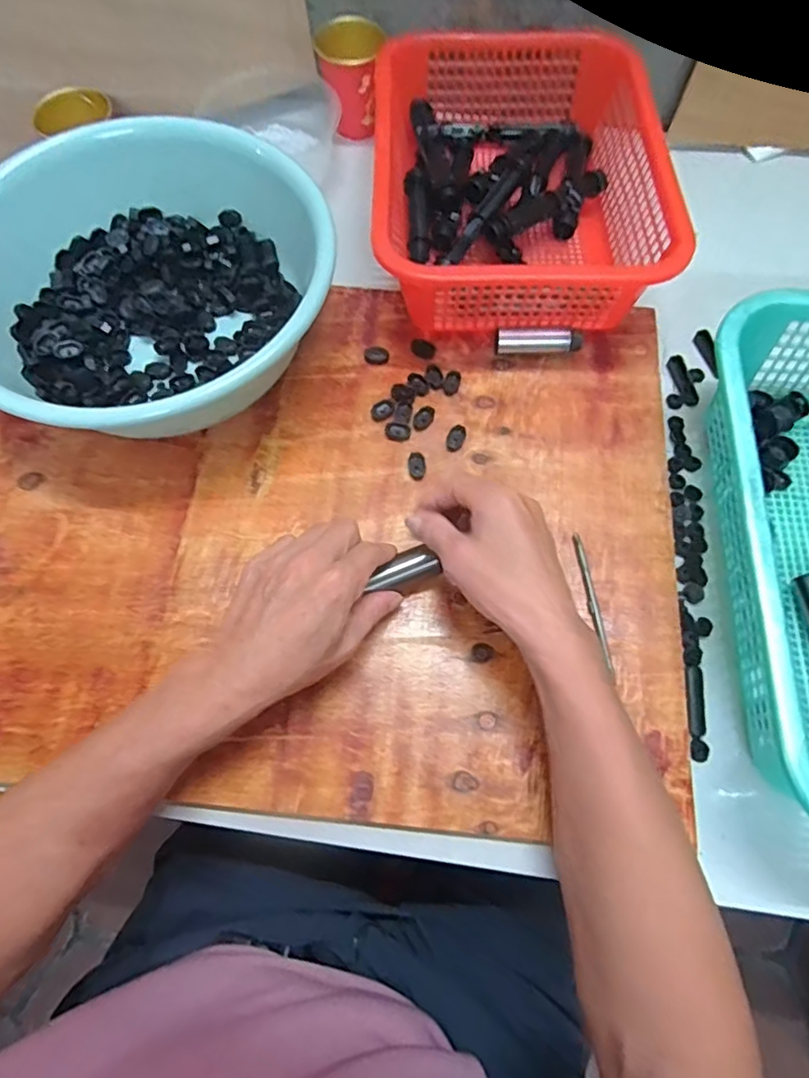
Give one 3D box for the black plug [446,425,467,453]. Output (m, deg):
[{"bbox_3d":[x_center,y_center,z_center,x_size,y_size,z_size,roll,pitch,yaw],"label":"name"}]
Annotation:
[{"bbox_3d":[0.043,-0.084,0.489,0.014,0.007,0.023,24,73,9],"label":"black plug"}]

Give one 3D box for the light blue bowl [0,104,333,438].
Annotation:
[{"bbox_3d":[-0.203,-0.209,0.484,0.293,0.095,0.269,10,71,5],"label":"light blue bowl"}]

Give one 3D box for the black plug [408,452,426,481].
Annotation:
[{"bbox_3d":[0.010,-0.060,0.480,0.014,0.007,0.023,-1,71,1],"label":"black plug"}]

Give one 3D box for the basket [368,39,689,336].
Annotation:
[{"bbox_3d":[0.099,-0.344,0.540,0.240,0.087,0.317,1,71,1],"label":"basket"}]

